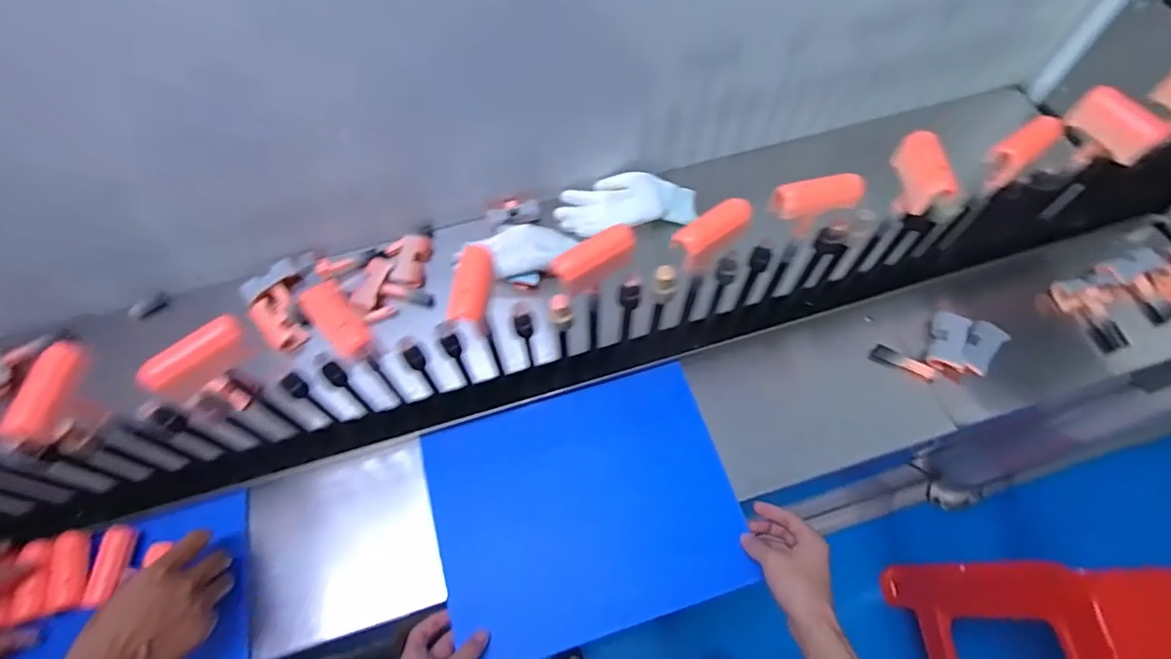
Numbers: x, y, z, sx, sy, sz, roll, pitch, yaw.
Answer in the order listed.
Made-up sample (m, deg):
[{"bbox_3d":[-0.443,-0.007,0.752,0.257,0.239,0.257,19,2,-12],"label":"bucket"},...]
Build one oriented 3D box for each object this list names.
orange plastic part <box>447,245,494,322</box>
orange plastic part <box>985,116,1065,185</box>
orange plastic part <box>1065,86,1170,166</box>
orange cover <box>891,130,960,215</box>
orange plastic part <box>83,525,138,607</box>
[{"bbox_3d":[-0.101,-0.042,0.490,0.029,0.029,0.074,1,62,2],"label":"orange plastic part"},{"bbox_3d":[0.450,-0.184,0.578,0.091,0.041,0.032,-33,66,-15],"label":"orange plastic part"},{"bbox_3d":[0.555,-0.215,0.585,0.019,0.045,0.087,-26,65,-11],"label":"orange plastic part"},{"bbox_3d":[0.331,-0.154,0.561,0.030,0.064,0.081,-6,62,-2],"label":"orange cover"},{"bbox_3d":[-0.496,0.245,0.582,0.020,0.020,0.078,1,62,2],"label":"orange plastic part"}]

